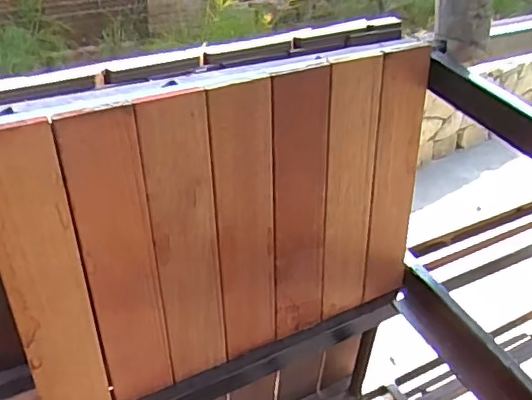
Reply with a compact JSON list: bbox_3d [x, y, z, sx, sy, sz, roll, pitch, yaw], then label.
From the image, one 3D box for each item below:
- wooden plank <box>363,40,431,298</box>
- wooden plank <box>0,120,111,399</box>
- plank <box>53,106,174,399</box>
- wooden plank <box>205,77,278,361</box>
[{"bbox_3d":[0.158,-0.017,0.681,0.066,0.327,0.011,-16,34,-22],"label":"wooden plank"},{"bbox_3d":[-0.196,0.089,0.512,0.066,0.326,0.008,-16,34,-25],"label":"wooden plank"},{"bbox_3d":[-0.137,0.072,0.543,0.065,0.328,0.008,-15,34,-23],"label":"plank"},{"bbox_3d":[-0.019,0.037,0.595,0.068,0.326,0.010,-18,35,-25],"label":"wooden plank"}]

